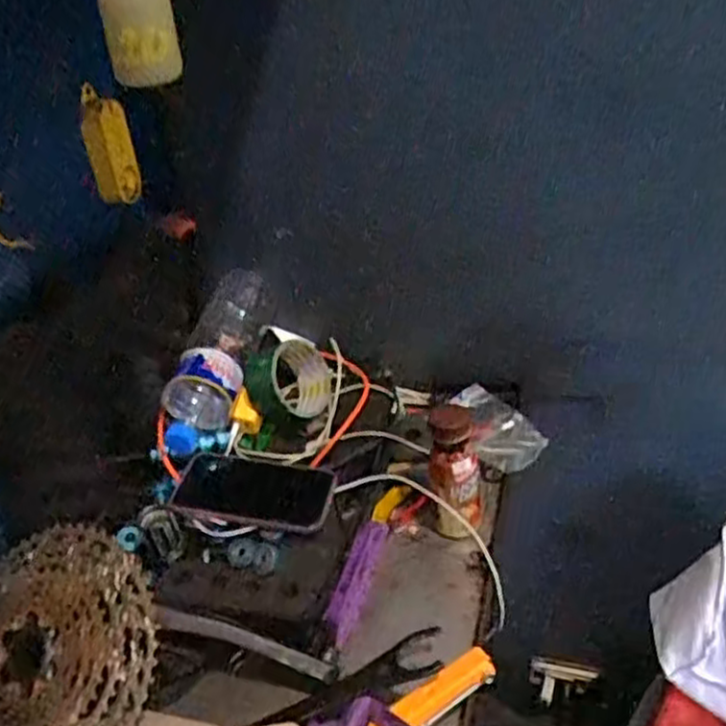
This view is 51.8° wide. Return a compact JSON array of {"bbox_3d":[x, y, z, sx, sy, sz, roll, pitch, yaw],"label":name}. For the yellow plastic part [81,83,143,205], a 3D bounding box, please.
[{"bbox_3d":[-0.267,-0.227,0.782,0.051,0.121,0.028,-28,40,-30],"label":"yellow plastic part"}]

